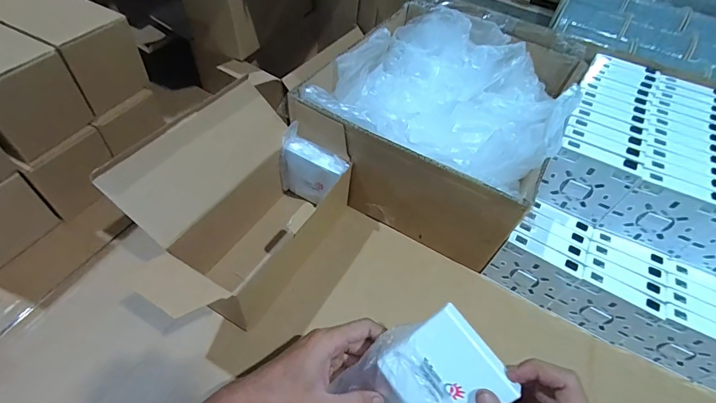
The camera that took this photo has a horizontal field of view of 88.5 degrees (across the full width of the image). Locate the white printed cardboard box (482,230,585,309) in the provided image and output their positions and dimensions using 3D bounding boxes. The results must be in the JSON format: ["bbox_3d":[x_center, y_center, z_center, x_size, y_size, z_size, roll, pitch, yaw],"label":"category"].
[{"bbox_3d":[0.211,0.085,0.449,0.087,0.083,0.018,25,51,18],"label":"white printed cardboard box"}]

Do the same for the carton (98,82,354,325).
[{"bbox_3d":[-0.131,0.000,0.435,0.162,0.161,0.230,24,51,17],"label":"carton"}]

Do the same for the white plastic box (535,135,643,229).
[{"bbox_3d":[0.264,-0.022,0.432,0.083,0.087,0.020,21,50,15],"label":"white plastic box"}]

